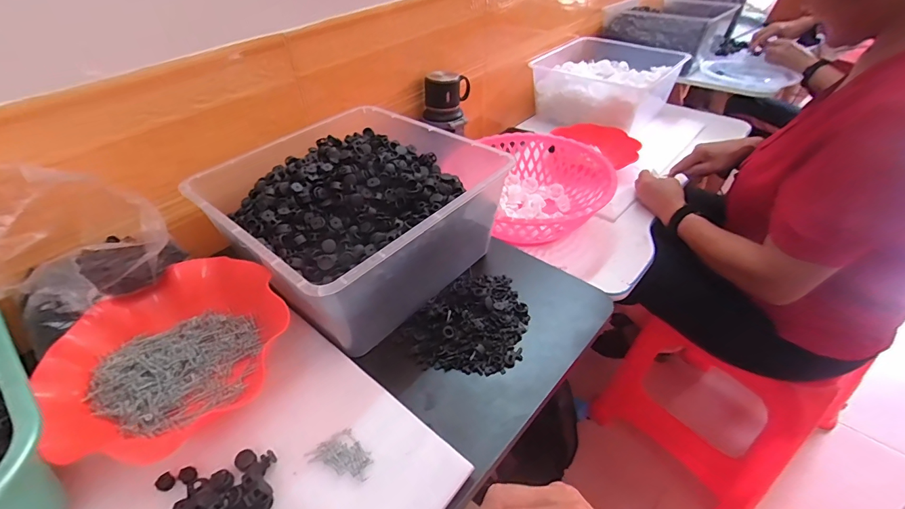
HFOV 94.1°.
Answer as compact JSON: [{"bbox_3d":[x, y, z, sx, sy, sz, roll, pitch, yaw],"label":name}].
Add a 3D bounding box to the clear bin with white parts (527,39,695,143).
[{"bbox_3d":[0.373,-0.419,1.047,0.278,0.155,0.285,-30,49,-27],"label":"clear bin with white parts"}]

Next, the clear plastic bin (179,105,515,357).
[{"bbox_3d":[-0.127,-0.055,0.541,0.295,0.127,0.282,29,51,30],"label":"clear plastic bin"}]

